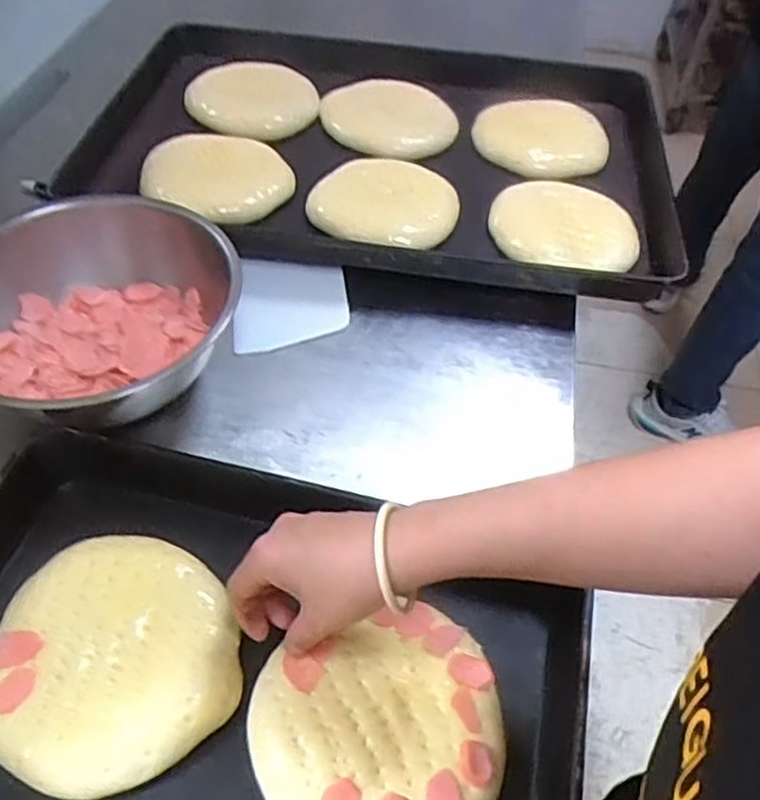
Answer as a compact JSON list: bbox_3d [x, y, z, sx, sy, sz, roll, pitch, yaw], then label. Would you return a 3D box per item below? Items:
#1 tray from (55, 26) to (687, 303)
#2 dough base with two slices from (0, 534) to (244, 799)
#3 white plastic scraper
[{"bbox_3d":[0.011,-0.279,0.791,0.627,0.064,0.434,10,52,3],"label":"tray"},{"bbox_3d":[-0.168,0.157,0.442,0.147,0.021,0.144,0,51,-1],"label":"dough base with two slices"},{"bbox_3d":[-0.082,-0.091,0.664,0.101,0.008,0.108,-5,55,-5],"label":"white plastic scraper"}]

